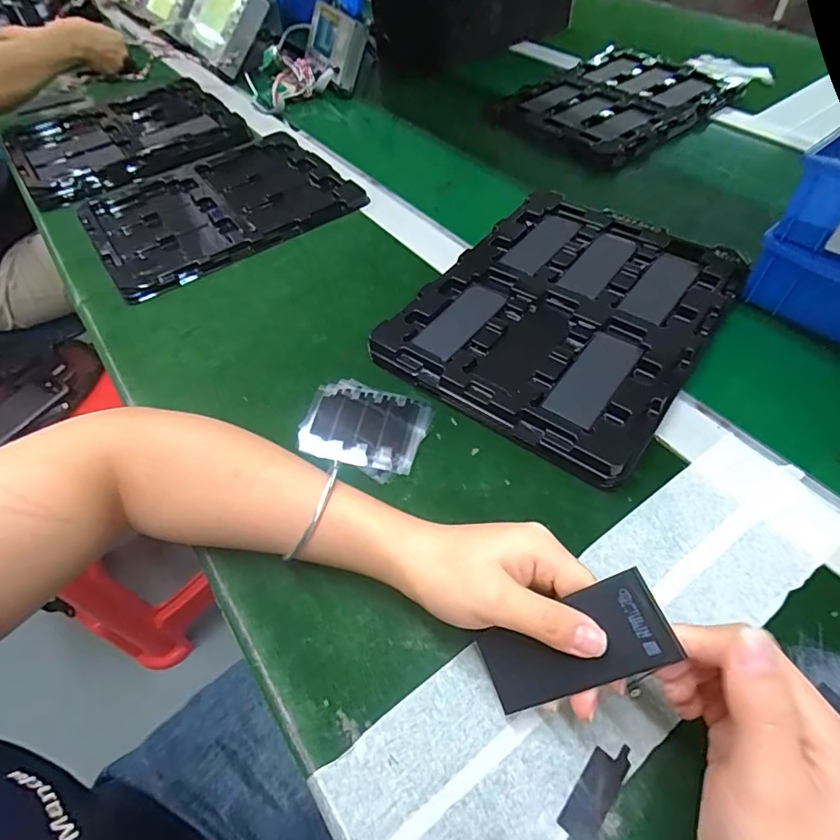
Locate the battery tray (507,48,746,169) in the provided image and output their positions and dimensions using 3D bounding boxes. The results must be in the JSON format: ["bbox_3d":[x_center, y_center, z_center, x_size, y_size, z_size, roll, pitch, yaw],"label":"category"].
[{"bbox_3d":[0.266,-0.434,0.660,0.268,0.019,0.217,-35,58,-19],"label":"battery tray"}]

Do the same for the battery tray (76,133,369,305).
[{"bbox_3d":[-0.235,-0.253,0.569,0.273,0.020,0.237,-32,57,-17],"label":"battery tray"}]

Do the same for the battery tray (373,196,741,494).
[{"bbox_3d":[0.124,-0.095,0.416,0.220,0.025,0.269,30,62,24],"label":"battery tray"}]

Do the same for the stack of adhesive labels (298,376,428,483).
[{"bbox_3d":[-0.043,0.005,0.373,0.095,0.008,0.071,17,57,17],"label":"stack of adhesive labels"}]

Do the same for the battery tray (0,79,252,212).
[{"bbox_3d":[-0.420,-0.414,0.700,0.292,0.028,0.281,-30,57,-16],"label":"battery tray"}]

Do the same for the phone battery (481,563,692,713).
[{"bbox_3d":[0.069,0.107,0.229,0.094,0.005,0.038,-40,61,31],"label":"phone battery"}]

